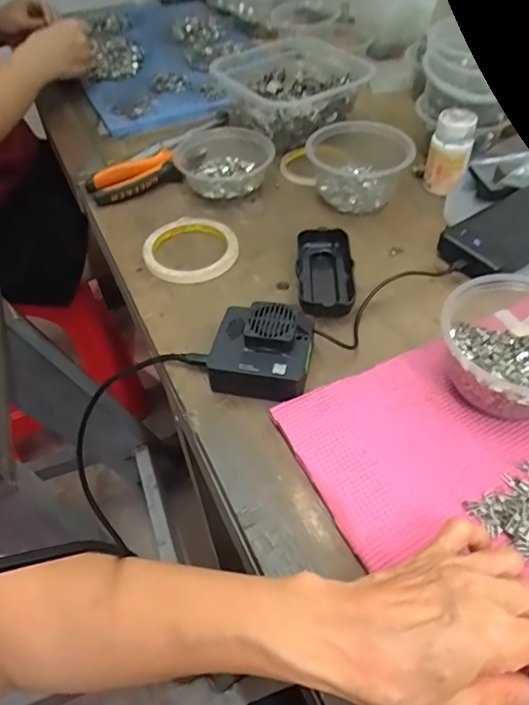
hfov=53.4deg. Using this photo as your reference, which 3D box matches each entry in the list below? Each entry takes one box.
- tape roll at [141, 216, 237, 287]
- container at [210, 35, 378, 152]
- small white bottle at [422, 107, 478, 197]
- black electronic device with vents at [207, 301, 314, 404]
[{"bbox_3d":[-0.077,-0.112,0.555,0.098,0.011,0.102,-2,49,3],"label":"tape roll"},{"bbox_3d":[0.037,-0.356,0.713,0.171,0.075,0.186,-26,52,-17],"label":"container"},{"bbox_3d":[0.206,-0.224,0.585,0.042,0.075,0.038,13,52,15],"label":"small white bottle"},{"bbox_3d":[-0.002,-0.002,0.436,0.079,0.045,0.070,11,51,14],"label":"black electronic device with vents"}]

